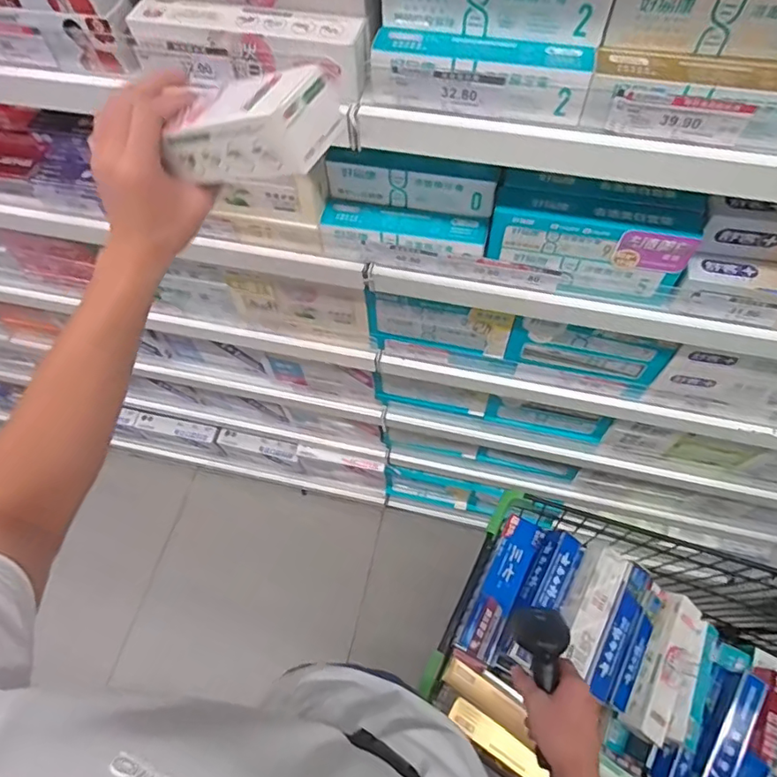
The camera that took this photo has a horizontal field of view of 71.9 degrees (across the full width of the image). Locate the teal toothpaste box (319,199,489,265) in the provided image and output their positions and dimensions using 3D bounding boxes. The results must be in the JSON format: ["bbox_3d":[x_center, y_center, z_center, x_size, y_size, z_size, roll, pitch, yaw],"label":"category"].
[{"bbox_3d":[0.019,-0.195,0.693,0.208,0.053,0.053,12,62,8],"label":"teal toothpaste box"}]

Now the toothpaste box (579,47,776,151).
[{"bbox_3d":[0.269,-0.246,0.455,0.191,0.047,0.043,11,62,7],"label":"toothpaste box"}]

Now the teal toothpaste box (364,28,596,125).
[{"bbox_3d":[0.078,-0.281,0.482,0.193,0.048,0.040,11,62,7],"label":"teal toothpaste box"}]

